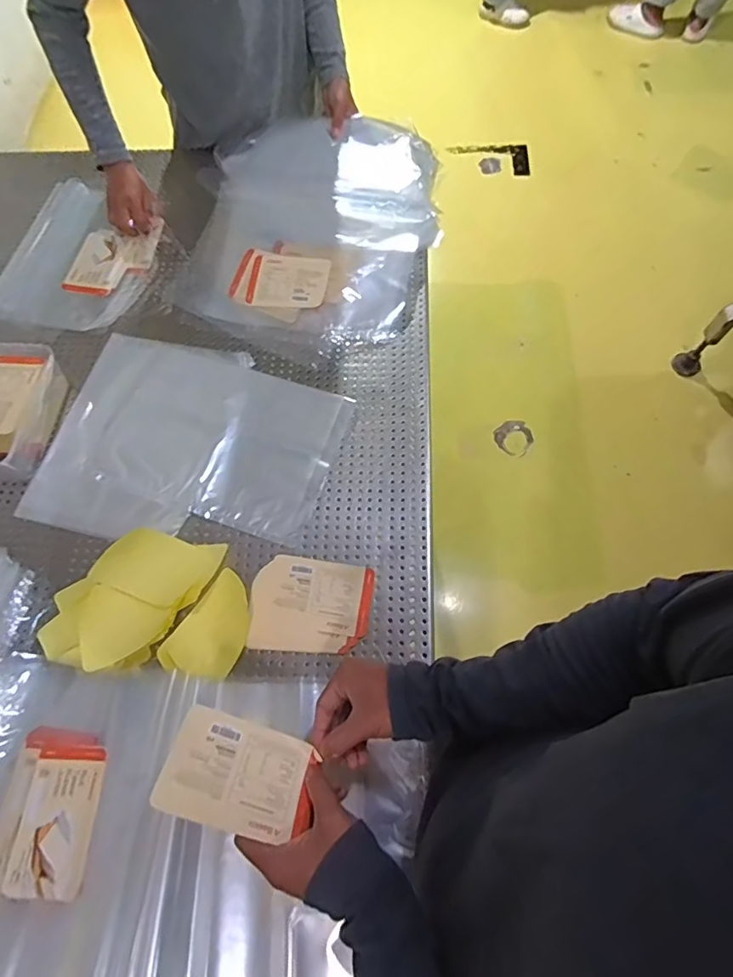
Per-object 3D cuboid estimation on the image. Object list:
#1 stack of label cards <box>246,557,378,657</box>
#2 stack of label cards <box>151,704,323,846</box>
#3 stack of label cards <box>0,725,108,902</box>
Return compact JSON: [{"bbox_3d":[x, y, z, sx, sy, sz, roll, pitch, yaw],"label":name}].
[{"bbox_3d":[-0.068,0.142,0.624,0.143,0.009,0.110,5,68,4],"label":"stack of label cards"},{"bbox_3d":[-0.106,0.242,0.433,0.120,0.006,0.081,25,41,-8],"label":"stack of label cards"},{"bbox_3d":[-0.329,0.329,0.524,0.110,0.014,0.145,0,67,2],"label":"stack of label cards"}]

